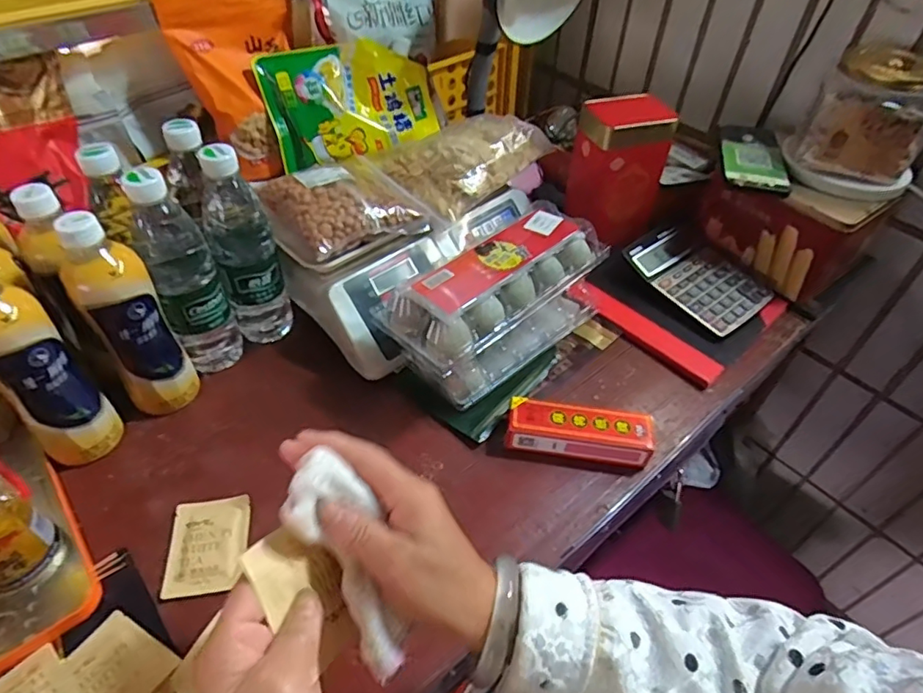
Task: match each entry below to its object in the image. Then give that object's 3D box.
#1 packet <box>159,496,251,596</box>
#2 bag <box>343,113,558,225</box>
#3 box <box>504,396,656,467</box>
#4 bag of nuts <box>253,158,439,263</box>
[{"bbox_3d":[-0.210,0.164,0.458,0.062,0.005,0.079,-5,46,-9],"label":"packet"},{"bbox_3d":[-0.022,-0.219,0.646,0.152,0.052,0.217,32,51,25],"label":"bag"},{"bbox_3d":[0.111,0.079,0.526,0.132,0.032,0.039,10,45,6],"label":"box"},{"bbox_3d":[-0.122,-0.150,0.588,0.145,0.047,0.133,-26,53,-27],"label":"bag of nuts"}]

